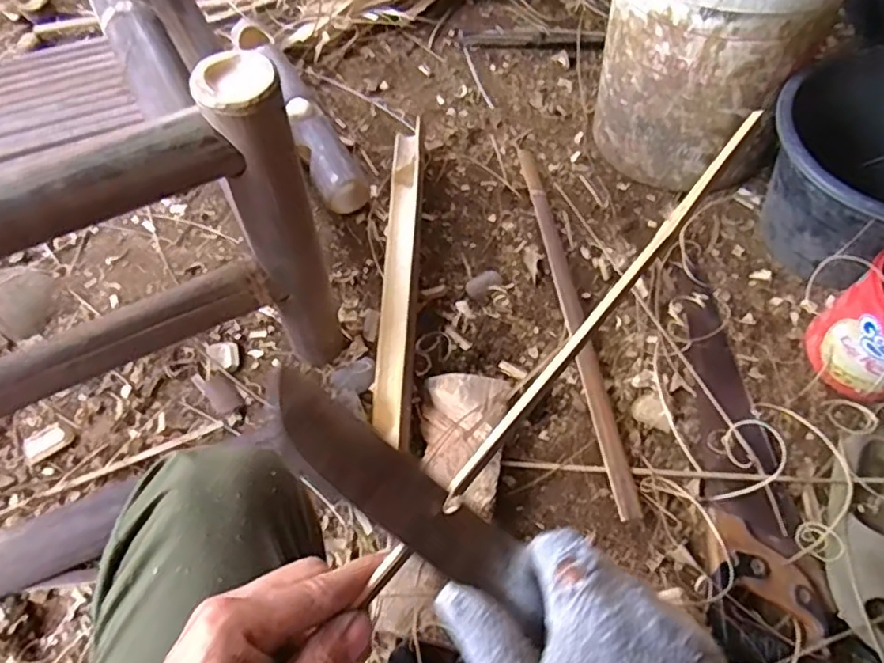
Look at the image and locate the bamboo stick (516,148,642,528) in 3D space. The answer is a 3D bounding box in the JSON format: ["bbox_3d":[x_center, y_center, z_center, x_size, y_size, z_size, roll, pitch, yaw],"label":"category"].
[{"bbox_3d":[0.175,-0.035,0.842,0.030,0.026,0.569,-7,62,-3],"label":"bamboo stick"}]

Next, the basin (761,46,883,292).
[{"bbox_3d":[0.554,-0.198,0.808,0.266,0.202,0.273,0,62,0],"label":"basin"}]

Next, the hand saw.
[{"bbox_3d":[0.337,0.113,0.742,0.112,0.031,0.458,-5,62,-2],"label":"hand saw"}]

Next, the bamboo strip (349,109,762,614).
[{"bbox_3d":[0.070,0.004,0.326,0.008,0.010,0.332,37,79,19],"label":"bamboo strip"}]

